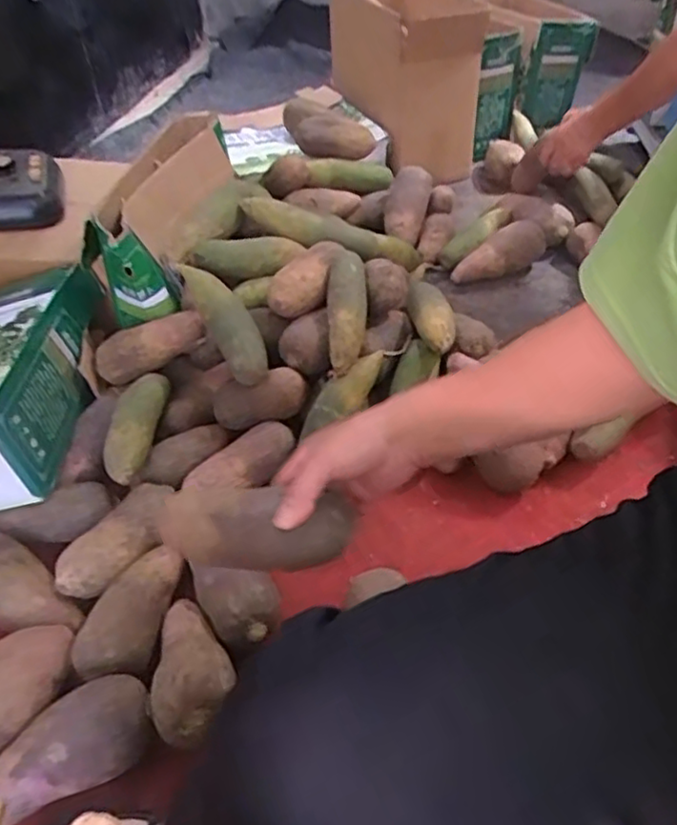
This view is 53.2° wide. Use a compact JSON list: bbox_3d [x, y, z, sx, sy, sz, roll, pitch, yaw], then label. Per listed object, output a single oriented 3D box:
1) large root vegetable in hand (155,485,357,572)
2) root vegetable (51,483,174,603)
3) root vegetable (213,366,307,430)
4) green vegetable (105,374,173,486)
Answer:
[{"bbox_3d":[-0.062,0.085,0.509,0.143,0.049,0.051,3,43,2],"label":"large root vegetable in hand"},{"bbox_3d":[-0.244,0.140,0.759,0.057,0.047,0.157,24,50,26],"label":"root vegetable"},{"bbox_3d":[-0.109,-0.019,0.892,0.130,0.060,0.057,-16,40,17],"label":"root vegetable"},{"bbox_3d":[-0.254,0.022,0.846,0.051,0.054,0.192,-1,43,2],"label":"green vegetable"}]

